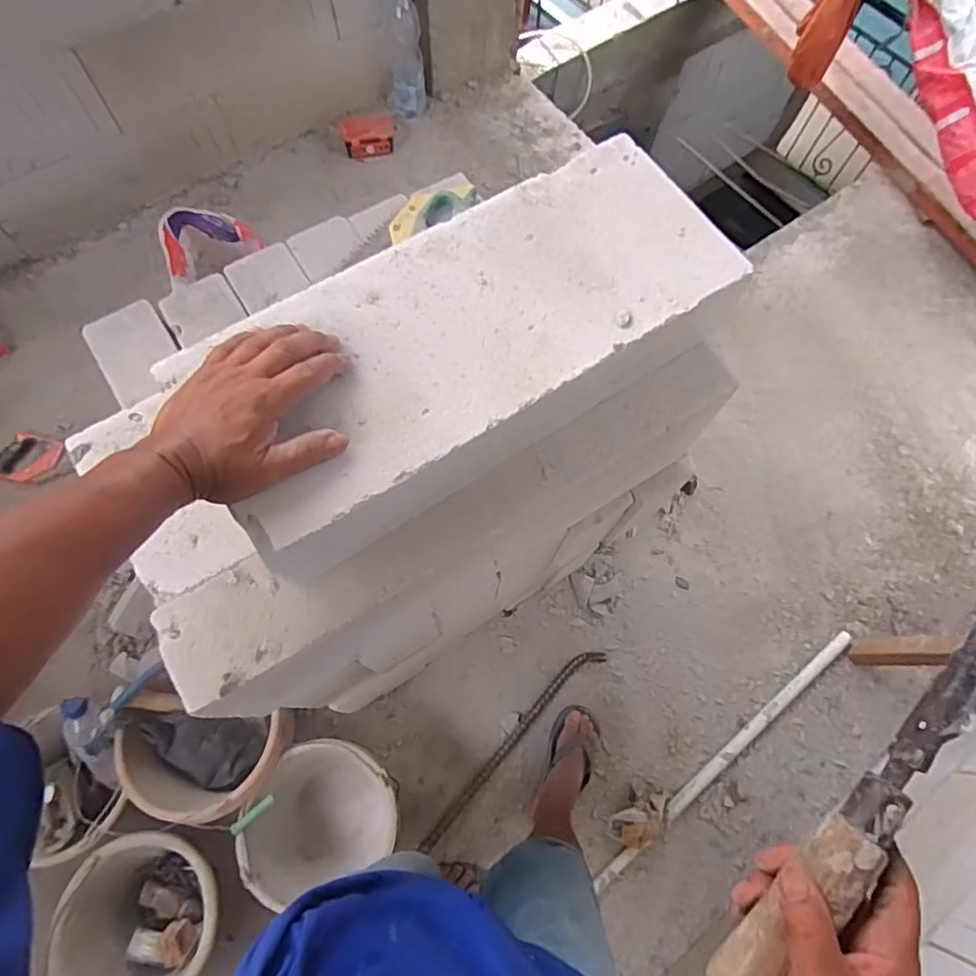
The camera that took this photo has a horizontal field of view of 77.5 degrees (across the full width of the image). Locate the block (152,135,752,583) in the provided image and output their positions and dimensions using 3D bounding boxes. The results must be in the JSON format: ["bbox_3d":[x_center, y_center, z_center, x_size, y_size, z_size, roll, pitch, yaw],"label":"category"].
[{"bbox_3d":[-0.017,-0.121,0.553,0.486,0.094,0.210,-38,76,-13],"label":"block"}]

